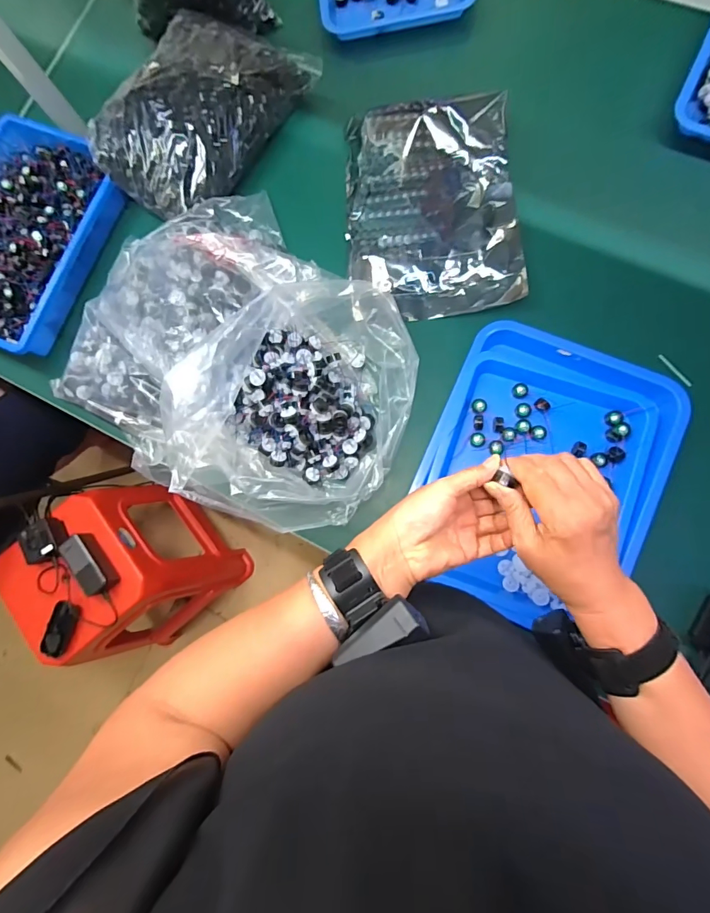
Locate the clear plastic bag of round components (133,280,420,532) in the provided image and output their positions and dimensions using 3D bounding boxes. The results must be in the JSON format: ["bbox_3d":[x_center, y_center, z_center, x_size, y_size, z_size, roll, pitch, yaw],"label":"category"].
[{"bbox_3d":[-0.063,-0.083,0.562,0.256,0.164,0.340,22,85,8],"label":"clear plastic bag of round components"}]

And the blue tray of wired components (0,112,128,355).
[{"bbox_3d":[-0.561,-0.371,0.723,0.253,0.064,0.373,25,86,9],"label":"blue tray of wired components"}]

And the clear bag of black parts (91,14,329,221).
[{"bbox_3d":[-0.246,-0.553,0.679,0.206,0.089,0.344,35,87,9],"label":"clear bag of black parts"}]

